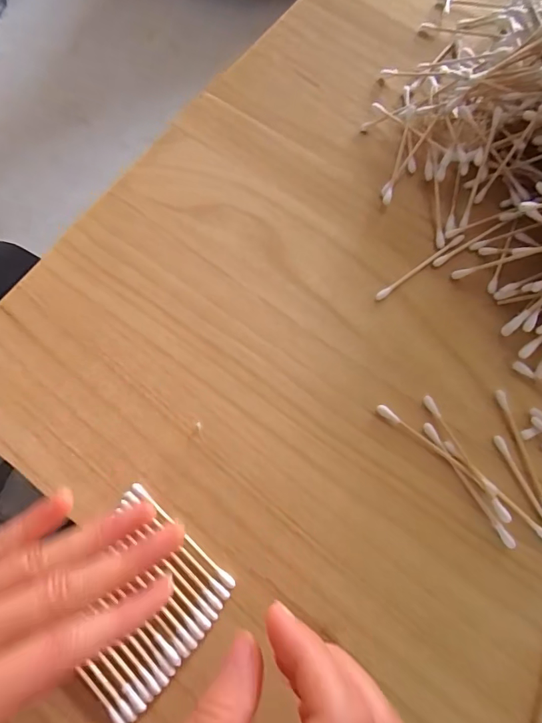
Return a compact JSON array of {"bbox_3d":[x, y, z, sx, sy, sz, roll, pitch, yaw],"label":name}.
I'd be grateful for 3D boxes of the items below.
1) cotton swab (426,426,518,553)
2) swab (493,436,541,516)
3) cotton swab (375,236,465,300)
[{"bbox_3d":[0.102,0.063,0.233,0.005,0.004,0.072,-30,76,-9],"label":"cotton swab"},{"bbox_3d":[0.136,0.071,0.231,0.006,0.004,0.070,-24,75,-7],"label":"swab"},{"bbox_3d":[0.089,-0.057,0.270,0.066,0.005,0.005,-35,77,-10],"label":"cotton swab"}]

